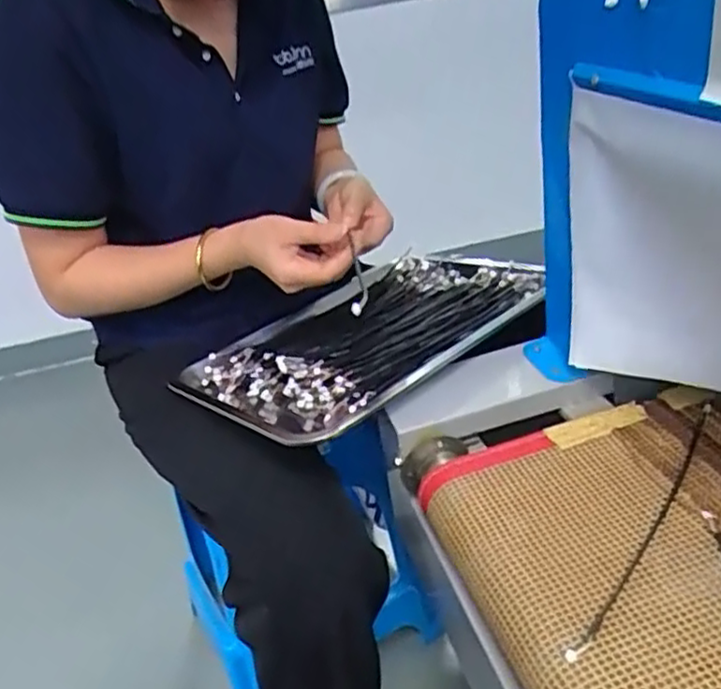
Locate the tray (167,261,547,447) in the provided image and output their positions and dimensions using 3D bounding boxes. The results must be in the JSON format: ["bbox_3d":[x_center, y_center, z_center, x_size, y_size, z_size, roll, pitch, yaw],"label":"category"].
[{"bbox_3d":[0.010,-0.009,0.785,0.397,0.044,0.298,-33,29,-33],"label":"tray"}]

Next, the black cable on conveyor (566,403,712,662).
[{"bbox_3d":[0.211,0.123,0.500,0.012,0.018,0.271,14,42,38],"label":"black cable on conveyor"}]

